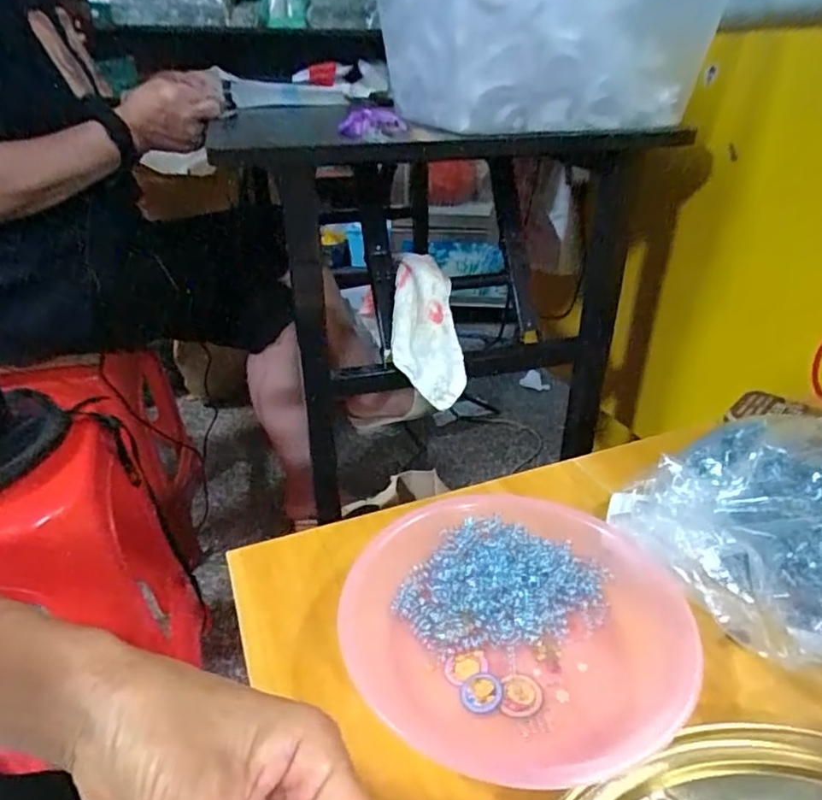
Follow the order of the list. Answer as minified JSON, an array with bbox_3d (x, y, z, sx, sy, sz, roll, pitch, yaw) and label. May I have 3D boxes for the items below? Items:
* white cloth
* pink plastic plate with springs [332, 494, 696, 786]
[{"bbox_3d":[0.014,-0.079,0.653,0.076,0.172,0.035,-11,0,-22],"label":"white cloth"},{"bbox_3d":[0.060,0.127,0.350,0.188,0.033,0.171,-1,30,1],"label":"pink plastic plate with springs"}]

